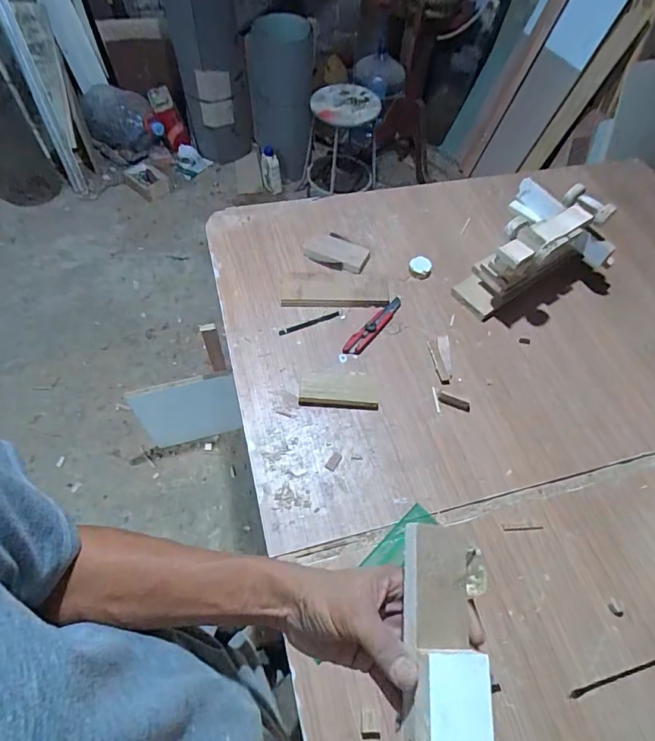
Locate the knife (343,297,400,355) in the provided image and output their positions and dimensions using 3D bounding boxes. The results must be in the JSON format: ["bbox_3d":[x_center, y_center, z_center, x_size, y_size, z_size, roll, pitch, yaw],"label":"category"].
[{"bbox_3d":[0.096,-0.089,0.875,0.035,0.017,0.178,37,62,19],"label":"knife"}]

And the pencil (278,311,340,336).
[{"bbox_3d":[-0.035,-0.093,0.878,0.128,0.008,0.013,-23,61,-17],"label":"pencil"}]

